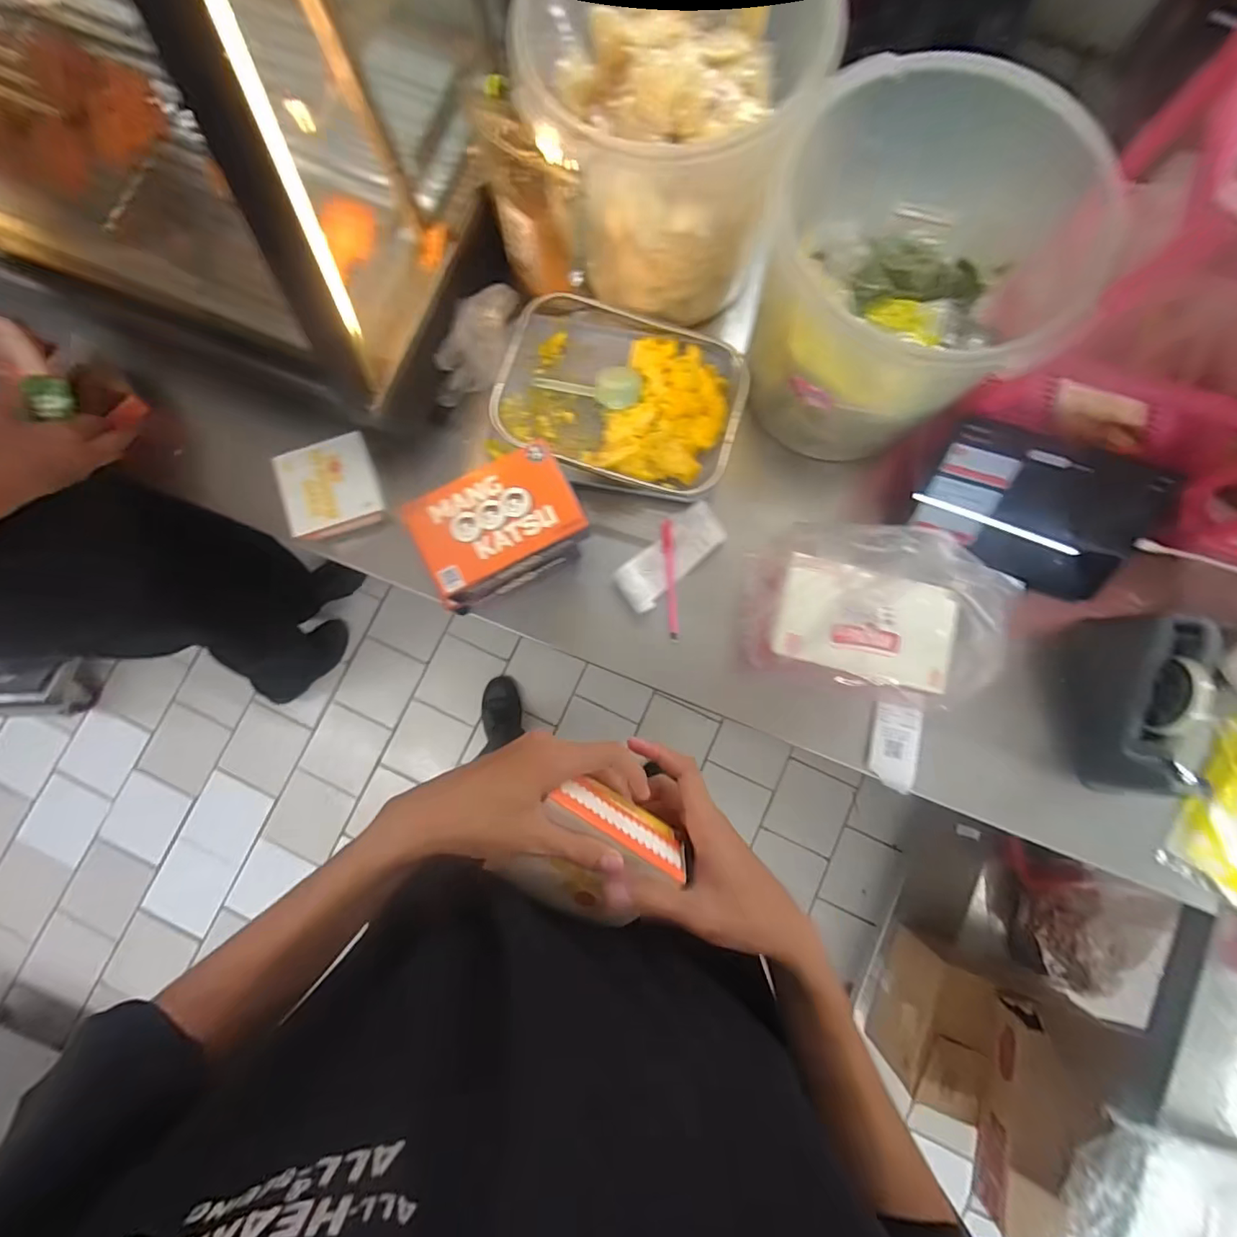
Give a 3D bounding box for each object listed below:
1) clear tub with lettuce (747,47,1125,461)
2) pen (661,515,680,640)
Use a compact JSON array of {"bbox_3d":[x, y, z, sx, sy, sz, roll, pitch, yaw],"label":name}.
[{"bbox_3d":[0.290,-0.334,0.583,0.270,0.268,0.222,4,82,1],"label":"clear tub with lettuce"},{"bbox_3d":[0.065,-0.049,0.669,0.015,0.012,0.152,-3,82,0],"label":"pen"}]

